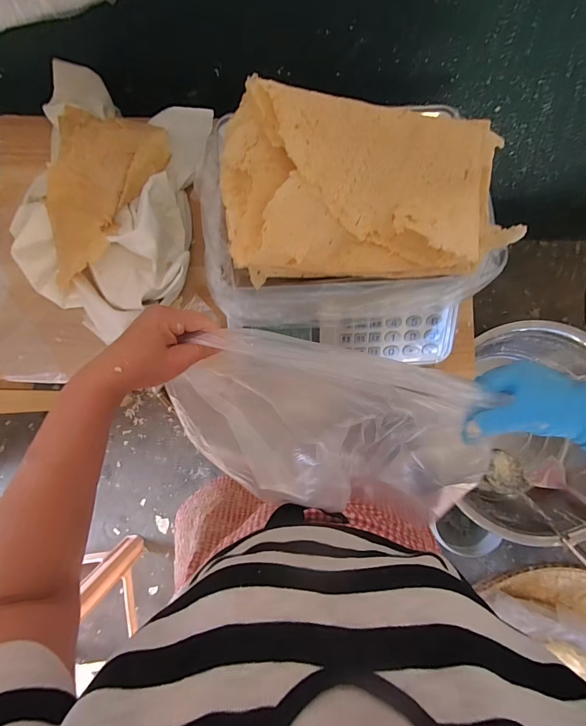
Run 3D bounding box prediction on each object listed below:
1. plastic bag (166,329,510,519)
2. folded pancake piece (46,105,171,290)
[{"bbox_3d":[0.032,0.065,0.386,0.310,0.090,0.169,15,96,0],"label":"plastic bag"},{"bbox_3d":[-0.301,-0.244,0.528,0.172,0.047,0.269,14,86,1],"label":"folded pancake piece"}]

